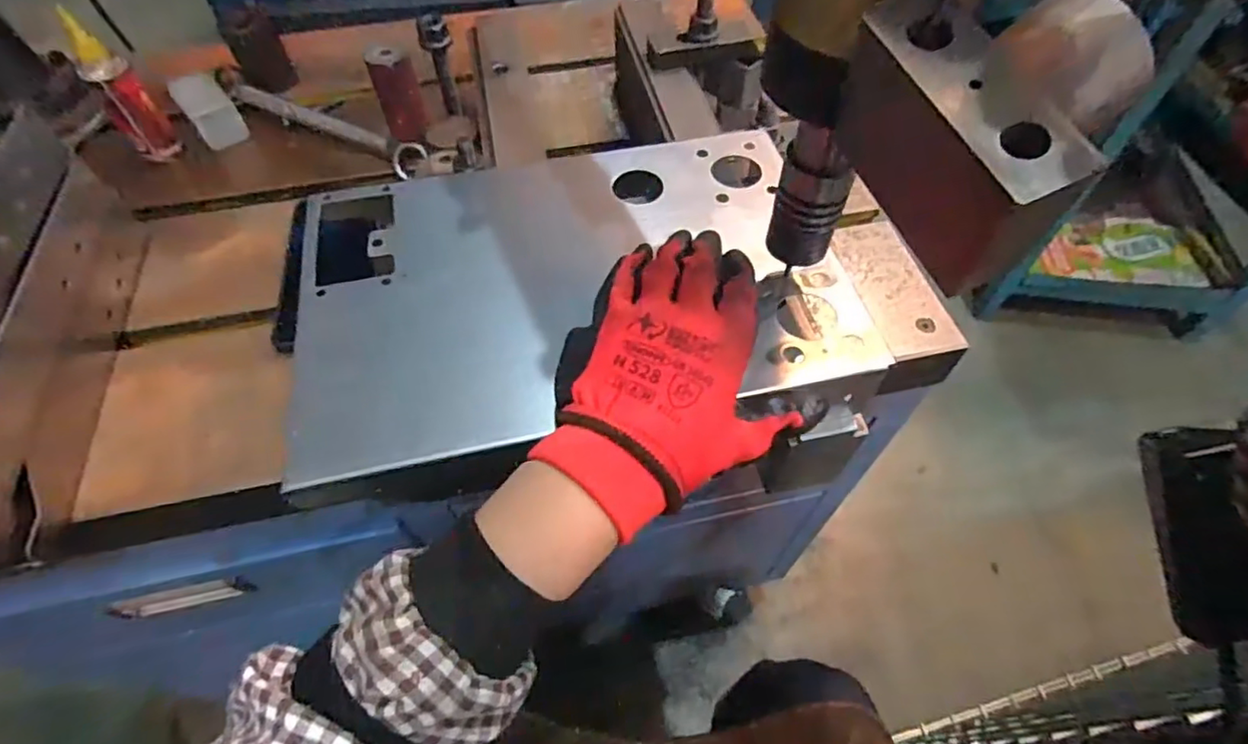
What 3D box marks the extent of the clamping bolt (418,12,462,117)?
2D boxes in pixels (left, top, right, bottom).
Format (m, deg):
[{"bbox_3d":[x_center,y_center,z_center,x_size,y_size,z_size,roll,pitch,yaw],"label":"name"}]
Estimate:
[{"bbox_3d":[-0.151,-0.254,0.506,0.024,0.080,0.021,-14,57,-9],"label":"clamping bolt"}]

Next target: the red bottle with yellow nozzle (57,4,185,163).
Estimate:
[{"bbox_3d":[-0.463,-0.257,0.559,0.035,0.126,0.034,-22,59,-14],"label":"red bottle with yellow nozzle"}]

